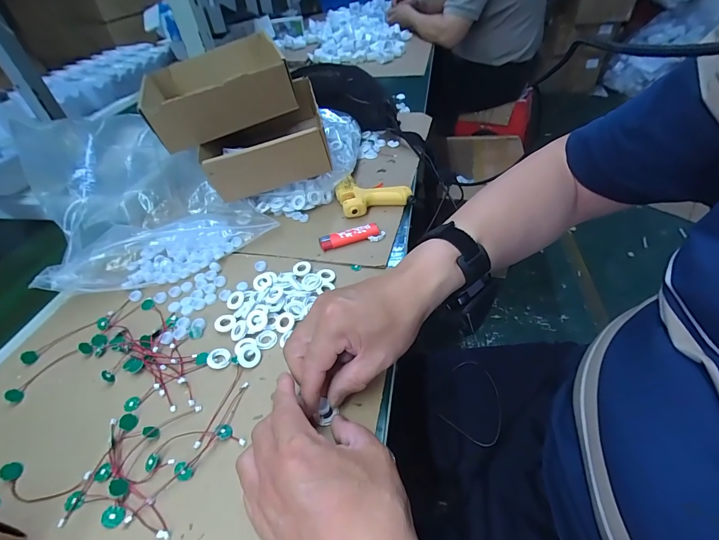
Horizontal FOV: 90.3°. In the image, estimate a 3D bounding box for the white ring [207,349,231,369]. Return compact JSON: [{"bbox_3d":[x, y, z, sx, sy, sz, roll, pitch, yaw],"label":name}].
[{"bbox_3d":[-0.144,0.091,0.368,0.024,0.005,0.021,-7,44,0],"label":"white ring"}]

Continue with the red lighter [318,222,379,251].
[{"bbox_3d":[-0.014,-0.047,0.486,0.083,0.012,0.024,-17,44,-10],"label":"red lighter"}]

